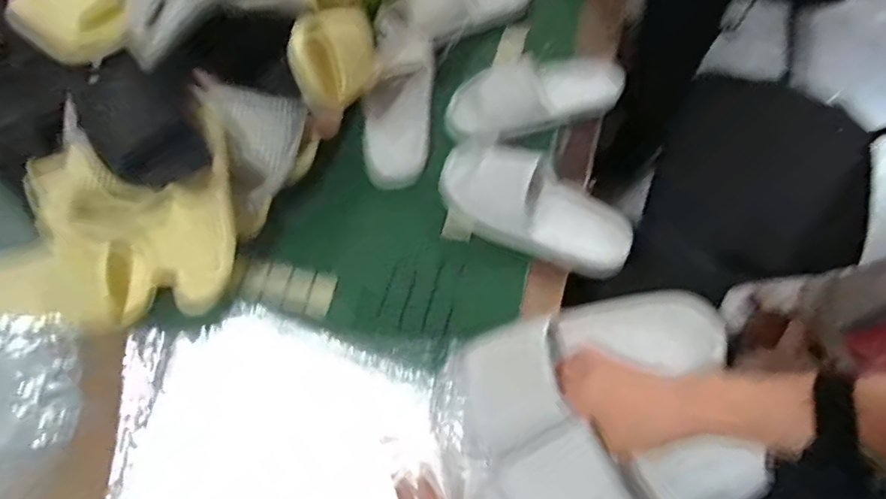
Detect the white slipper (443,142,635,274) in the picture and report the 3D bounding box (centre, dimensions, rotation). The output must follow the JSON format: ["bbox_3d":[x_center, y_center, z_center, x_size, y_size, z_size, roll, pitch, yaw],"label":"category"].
[{"bbox_3d":[0.120,-0.058,0.656,0.257,0.057,0.115,22,67,11],"label":"white slipper"}]

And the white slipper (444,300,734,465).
[{"bbox_3d":[0.123,0.098,0.454,0.253,0.061,0.099,-21,66,-6],"label":"white slipper"}]

